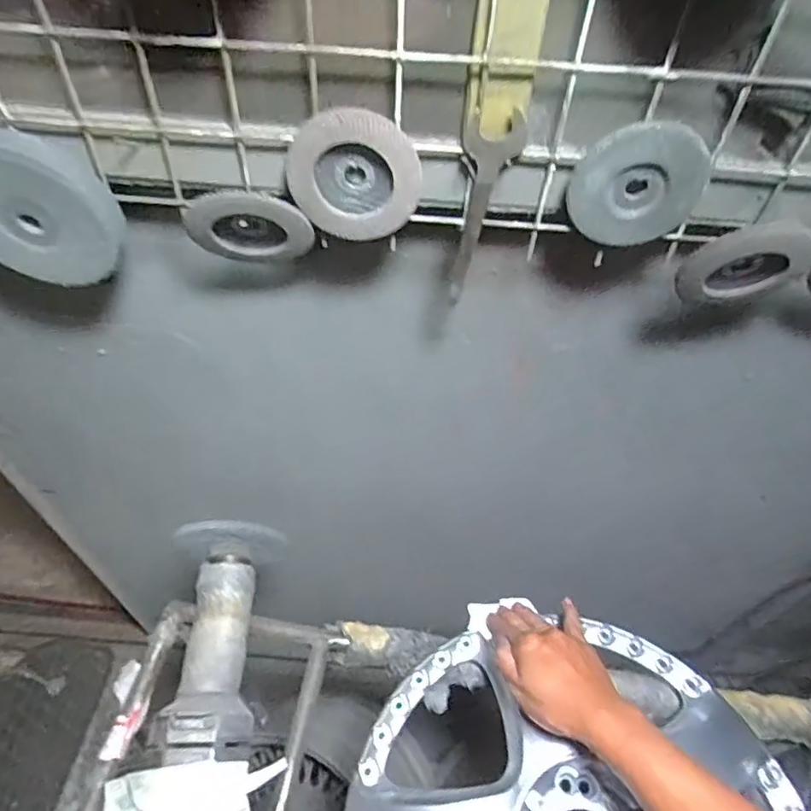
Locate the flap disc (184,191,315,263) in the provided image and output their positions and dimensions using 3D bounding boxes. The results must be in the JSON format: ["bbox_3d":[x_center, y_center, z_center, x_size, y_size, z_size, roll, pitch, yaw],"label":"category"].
[{"bbox_3d":[-0.119,-0.139,0.437,0.092,0.074,0.015,6,67,-26],"label":"flap disc"}]

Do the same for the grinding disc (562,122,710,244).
[{"bbox_3d":[0.161,-0.152,0.395,0.090,0.083,0.009,8,49,3],"label":"grinding disc"}]

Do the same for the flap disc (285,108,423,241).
[{"bbox_3d":[-0.036,-0.162,0.401,0.091,0.088,0.013,8,49,3],"label":"flap disc"}]

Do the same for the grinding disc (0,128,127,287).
[{"bbox_3d":[-0.273,-0.144,0.421,0.115,0.110,0.020,1,49,-3],"label":"grinding disc"}]

